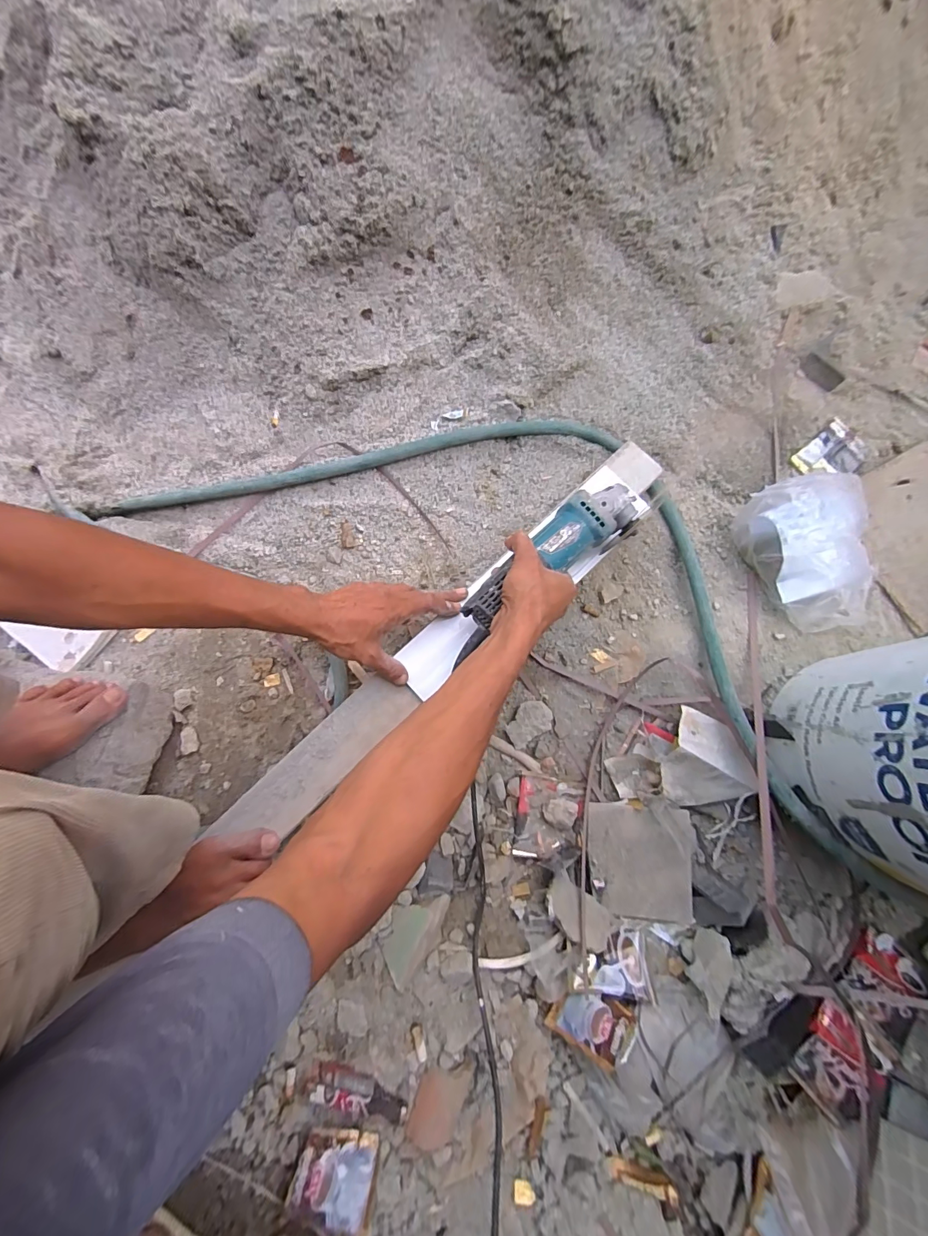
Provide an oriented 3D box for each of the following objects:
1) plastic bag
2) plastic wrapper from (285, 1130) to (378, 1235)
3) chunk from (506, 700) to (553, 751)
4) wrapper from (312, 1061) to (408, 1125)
[{"bbox_3d":[0.503,-0.092,0.611,0.163,0.093,0.209,-11,76,-1],"label":"plastic bag"},{"bbox_3d":[-0.132,0.569,0.433,0.079,0.013,0.073,6,58,-4],"label":"plastic wrapper"},{"bbox_3d":[0.091,0.147,0.606,0.068,0.016,0.048,-33,77,-6],"label":"chunk"},{"bbox_3d":[-0.112,0.516,0.464,0.102,0.027,0.031,13,77,5],"label":"wrapper"}]

